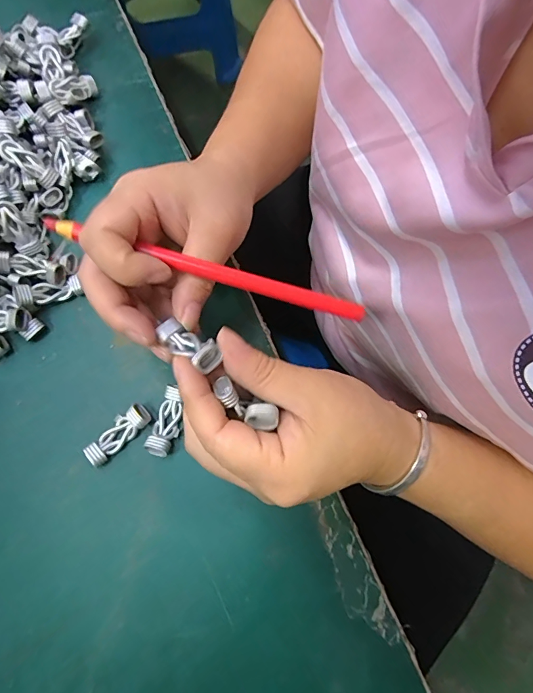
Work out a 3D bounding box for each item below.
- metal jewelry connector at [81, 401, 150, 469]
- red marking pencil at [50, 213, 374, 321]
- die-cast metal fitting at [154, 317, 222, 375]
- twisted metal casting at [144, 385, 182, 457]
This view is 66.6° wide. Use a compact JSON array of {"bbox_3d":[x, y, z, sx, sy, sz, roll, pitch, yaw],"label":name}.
[{"bbox_3d":[-0.095,0.056,0.259,0.045,0.012,0.016,-41,79,-11],"label":"metal jewelry connector"},{"bbox_3d":[-0.030,-0.039,0.212,0.167,0.009,0.008,16,75,-4],"label":"red marking pencil"},{"bbox_3d":[-0.039,-0.002,0.205,0.015,0.012,0.041,-46,42,-12],"label":"die-cast metal fitting"},{"bbox_3d":[-0.064,0.048,0.261,0.017,0.011,0.043,18,75,3],"label":"twisted metal casting"}]

